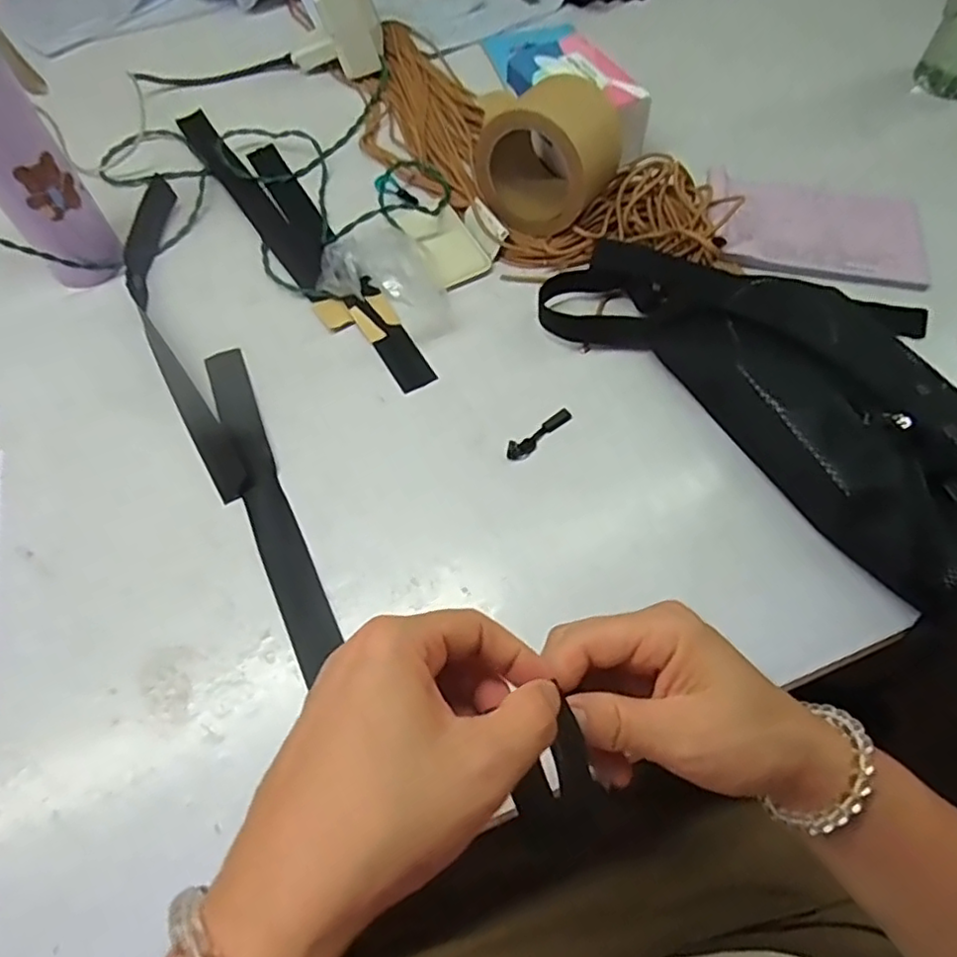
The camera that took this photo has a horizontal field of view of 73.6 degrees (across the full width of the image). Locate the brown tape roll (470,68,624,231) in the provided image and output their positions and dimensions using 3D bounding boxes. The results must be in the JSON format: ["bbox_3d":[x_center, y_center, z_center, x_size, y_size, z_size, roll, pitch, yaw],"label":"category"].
[{"bbox_3d":[0.064,-0.276,0.556,0.101,0.105,0.090,31,66,16],"label":"brown tape roll"}]

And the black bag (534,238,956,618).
[{"bbox_3d":[0.244,-0.095,0.483,0.205,0.077,0.370,-39,68,-18],"label":"black bag"}]

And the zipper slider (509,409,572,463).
[{"bbox_3d":[0.047,-0.034,0.489,0.061,0.007,0.014,-38,68,-18],"label":"zipper slider"}]

